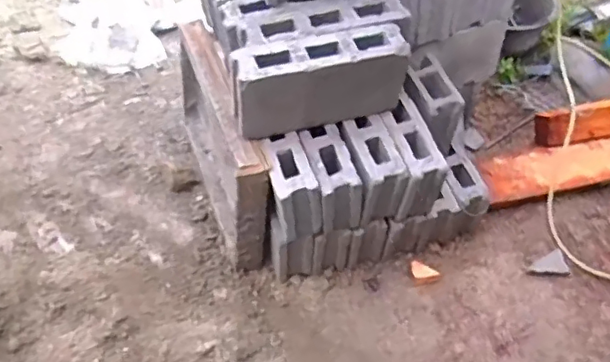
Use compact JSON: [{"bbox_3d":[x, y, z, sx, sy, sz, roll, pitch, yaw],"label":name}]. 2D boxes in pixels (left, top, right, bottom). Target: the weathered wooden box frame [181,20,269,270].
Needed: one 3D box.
[{"bbox_3d":[-0.234,-0.111,1.600,0.103,0.414,0.646,-18,57,-11],"label":"weathered wooden box frame"}]

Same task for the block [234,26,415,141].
[{"bbox_3d":[0.044,-0.232,1.325,0.416,0.222,0.088,-14,56,-8],"label":"block"}]

